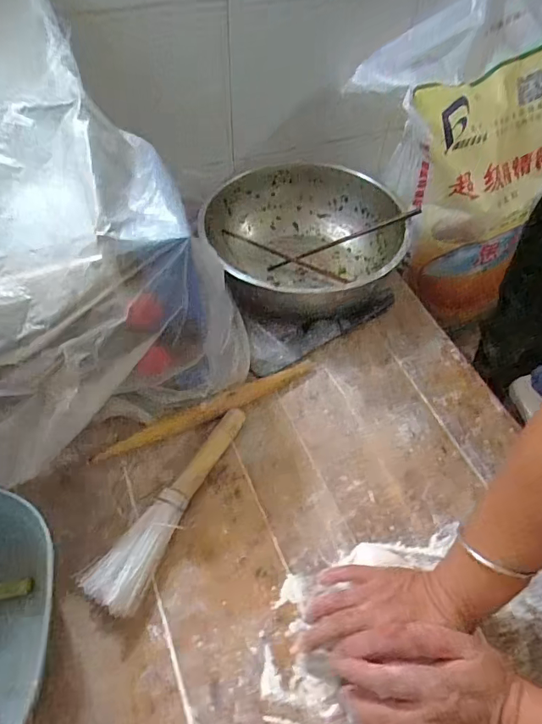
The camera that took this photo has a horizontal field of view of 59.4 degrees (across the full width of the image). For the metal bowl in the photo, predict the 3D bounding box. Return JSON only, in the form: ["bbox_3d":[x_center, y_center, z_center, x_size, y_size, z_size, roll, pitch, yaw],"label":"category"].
[{"bbox_3d":[0.060,-0.176,0.734,0.293,0.109,0.282,-15,54,-11],"label":"metal bowl"}]

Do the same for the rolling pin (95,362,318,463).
[{"bbox_3d":[-0.072,0.060,0.601,0.292,0.025,0.025,-25,57,-17],"label":"rolling pin"}]

